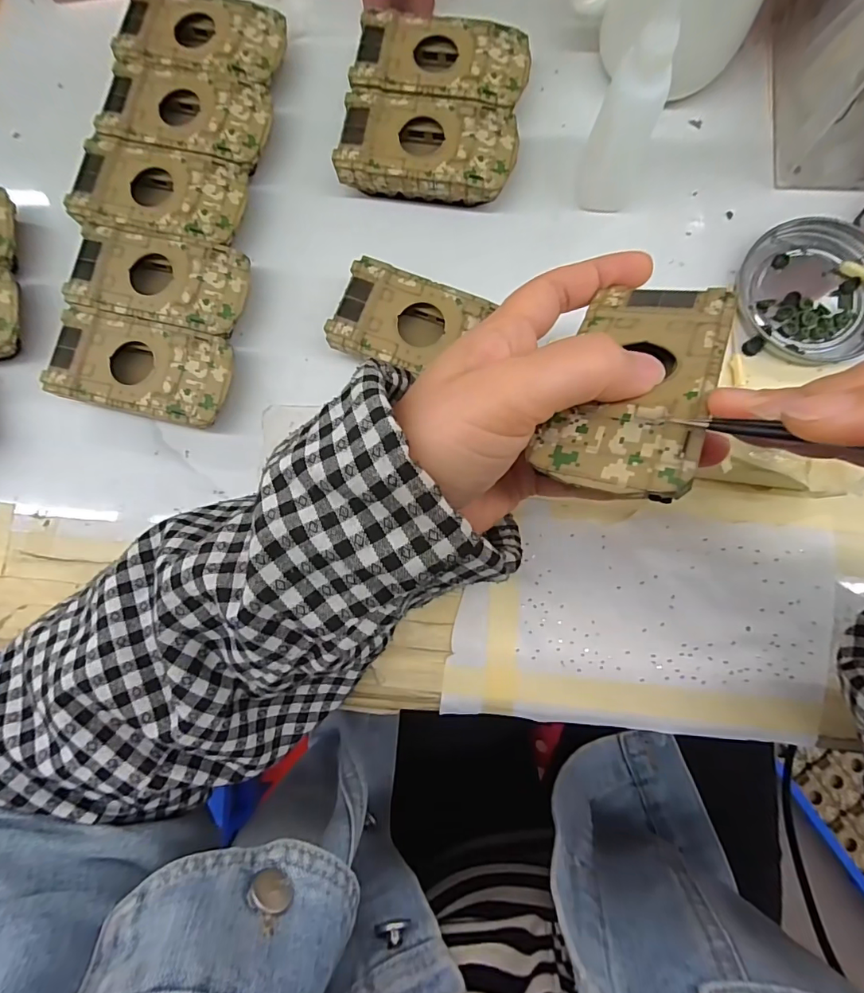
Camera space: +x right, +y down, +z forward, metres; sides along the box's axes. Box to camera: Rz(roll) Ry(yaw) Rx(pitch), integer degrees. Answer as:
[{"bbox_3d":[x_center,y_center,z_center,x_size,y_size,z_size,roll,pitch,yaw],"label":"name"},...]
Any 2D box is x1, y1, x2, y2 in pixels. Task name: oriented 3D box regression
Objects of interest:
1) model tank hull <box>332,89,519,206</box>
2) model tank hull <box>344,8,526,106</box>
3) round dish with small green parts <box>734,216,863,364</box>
[{"bbox_3d":[-0.002,-0.194,0.264,0.095,0.025,0.051,10,85,5],"label":"model tank hull"},{"bbox_3d":[0.006,-0.245,0.270,0.095,0.025,0.048,10,85,5],"label":"model tank hull"},{"bbox_3d":[0.206,-0.111,0.250,0.075,0.008,0.076,0,84,4],"label":"round dish with small green parts"}]

